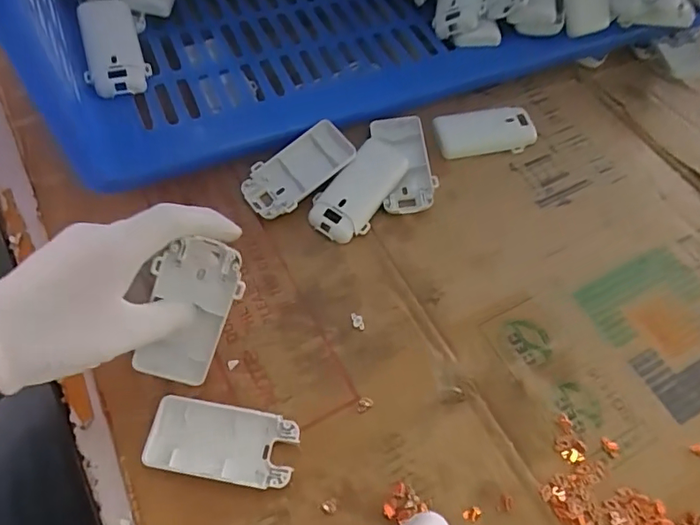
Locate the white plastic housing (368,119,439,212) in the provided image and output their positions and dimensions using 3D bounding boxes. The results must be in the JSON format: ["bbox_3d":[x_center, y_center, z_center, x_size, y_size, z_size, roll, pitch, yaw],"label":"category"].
[{"bbox_3d":[0.048,-0.087,0.451,0.048,0.013,0.092,-5,72,-7],"label":"white plastic housing"}]

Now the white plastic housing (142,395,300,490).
[{"bbox_3d":[-0.083,0.119,0.335,0.093,0.016,0.046,10,61,1],"label":"white plastic housing"}]

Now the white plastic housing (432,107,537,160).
[{"bbox_3d":[0.127,-0.123,0.480,0.093,0.020,0.043,-6,62,-7],"label":"white plastic housing"}]

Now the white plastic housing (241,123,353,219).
[{"bbox_3d":[-0.044,-0.077,0.434,0.096,0.024,0.052,-36,66,1],"label":"white plastic housing"}]

